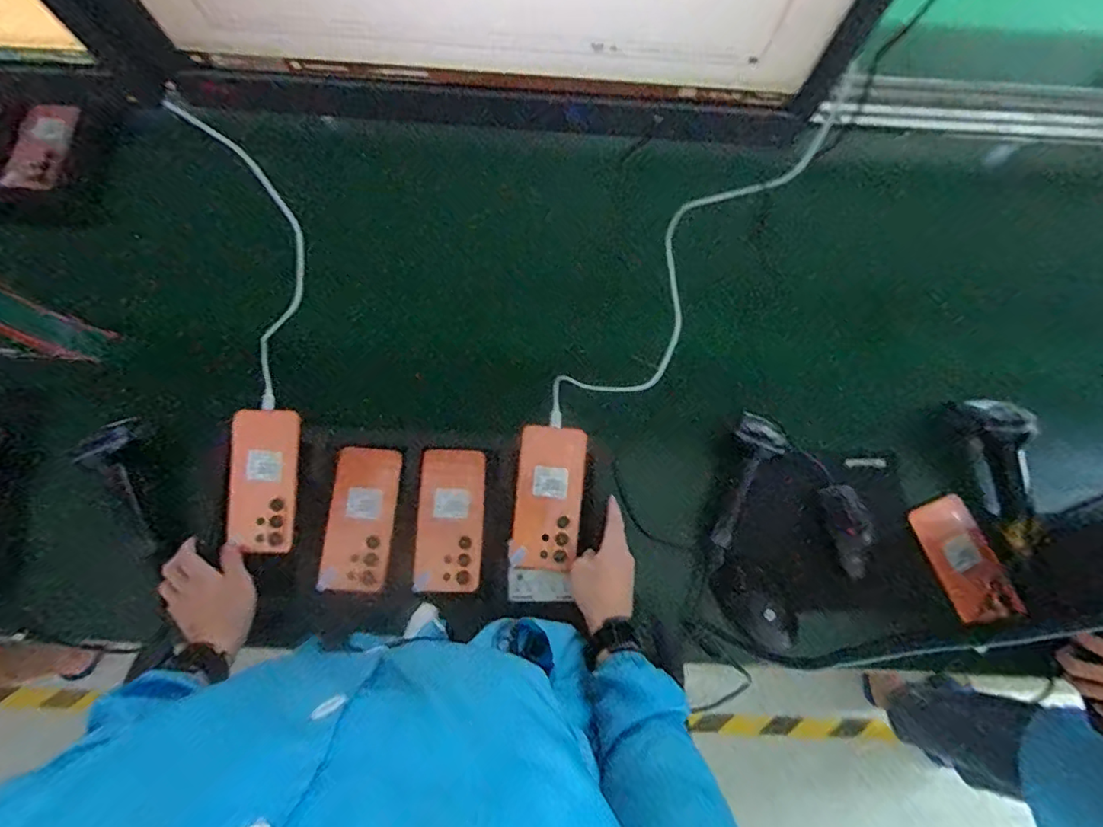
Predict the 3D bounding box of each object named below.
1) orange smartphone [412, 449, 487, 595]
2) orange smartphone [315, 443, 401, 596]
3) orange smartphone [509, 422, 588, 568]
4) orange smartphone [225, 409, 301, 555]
[{"bbox_3d":[-0.123,0.128,0.672,0.074,0.011,0.167,3,74,0],"label":"orange smartphone"},{"bbox_3d":[-0.229,0.125,0.668,0.076,0.008,0.167,5,74,0],"label":"orange smartphone"},{"bbox_3d":[-0.004,0.102,0.673,0.077,0.010,0.170,7,84,1],"label":"orange smartphone"},{"bbox_3d":[-0.343,0.081,0.663,0.075,0.013,0.167,0,85,-1],"label":"orange smartphone"}]

